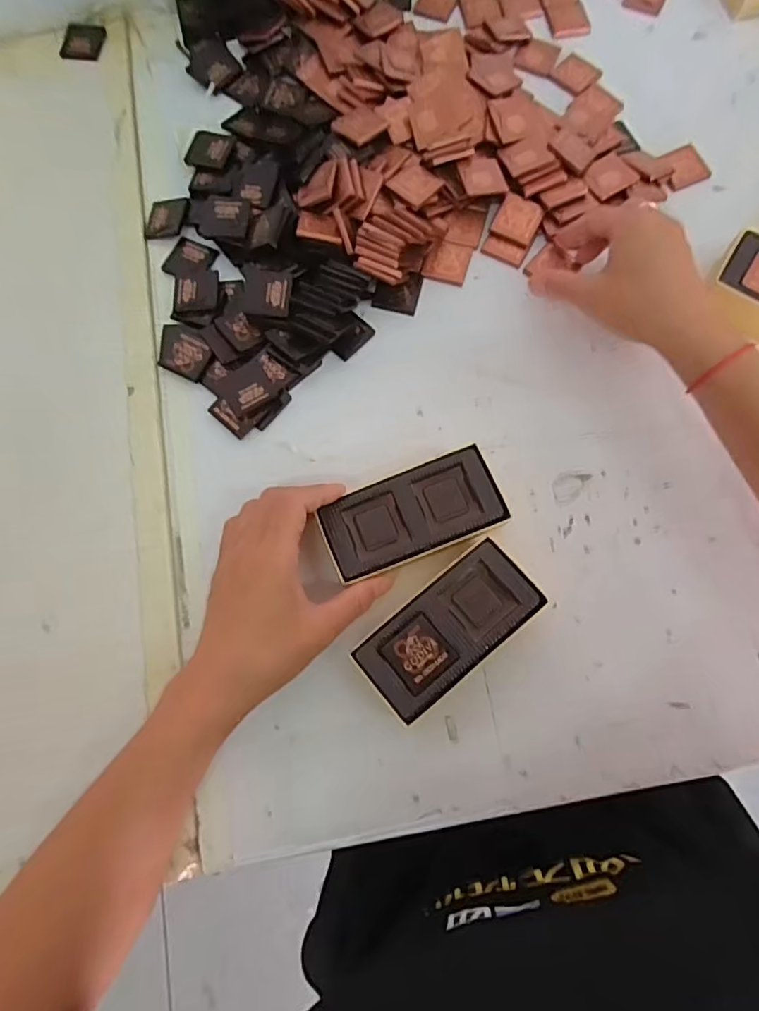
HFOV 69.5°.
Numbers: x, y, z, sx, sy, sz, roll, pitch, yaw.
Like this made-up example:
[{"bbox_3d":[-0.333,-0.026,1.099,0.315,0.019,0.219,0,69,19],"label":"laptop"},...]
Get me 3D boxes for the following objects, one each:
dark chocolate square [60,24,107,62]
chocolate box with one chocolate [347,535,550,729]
[{"bbox_3d":[-0.264,-0.412,0.486,0.039,0.004,0.041,6,76,3],"label":"dark chocolate square"},{"bbox_3d":[0.043,0.077,0.341,0.111,0.032,0.053,-39,78,-8],"label":"chocolate box with one chocolate"}]

